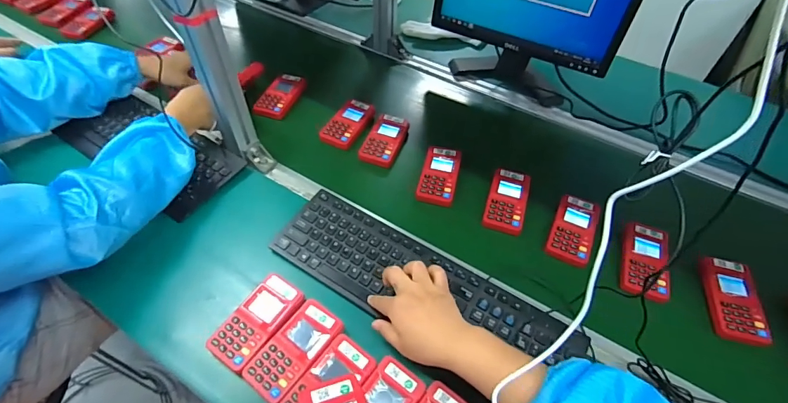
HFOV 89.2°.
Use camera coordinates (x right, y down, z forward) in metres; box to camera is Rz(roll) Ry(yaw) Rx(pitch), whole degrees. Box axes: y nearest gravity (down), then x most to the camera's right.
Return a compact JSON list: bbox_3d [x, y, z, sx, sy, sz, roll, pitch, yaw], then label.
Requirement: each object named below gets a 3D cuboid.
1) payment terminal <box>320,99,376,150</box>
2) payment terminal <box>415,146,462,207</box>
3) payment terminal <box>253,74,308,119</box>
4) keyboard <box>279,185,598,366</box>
[{"bbox_3d":[-0.088,-0.153,0.788,0.065,0.024,0.126,23,53,16],"label":"payment terminal"},{"bbox_3d":[0.081,-0.048,0.709,0.062,0.021,0.120,12,51,8],"label":"payment terminal"},{"bbox_3d":[-0.233,-0.220,0.833,0.063,0.023,0.136,15,51,10],"label":"payment terminal"},{"bbox_3d":[0.042,0.103,0.554,0.429,0.020,0.129,19,52,15],"label":"keyboard"}]

